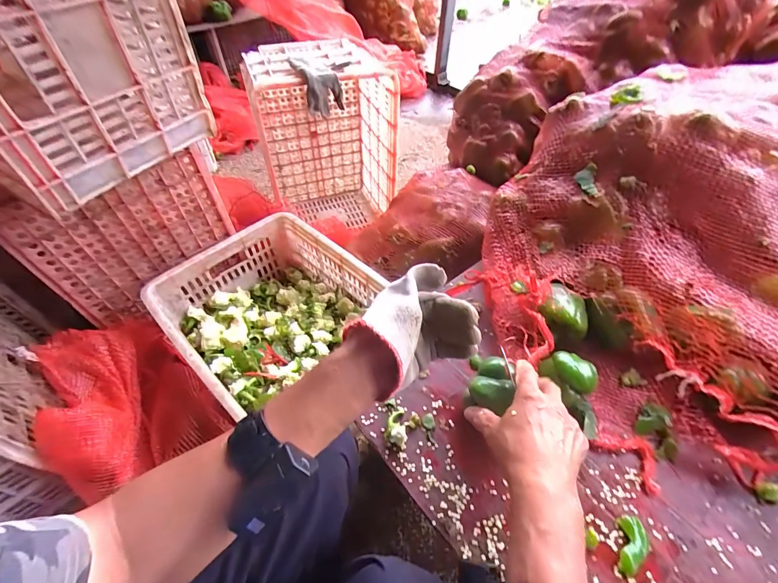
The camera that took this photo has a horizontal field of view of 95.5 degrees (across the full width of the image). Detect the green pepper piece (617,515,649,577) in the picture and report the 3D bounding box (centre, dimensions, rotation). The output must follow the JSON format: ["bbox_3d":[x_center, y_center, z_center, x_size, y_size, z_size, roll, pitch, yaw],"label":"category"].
[{"bbox_3d":[0.261,0.271,0.376,0.028,0.010,0.057,17,53,13],"label":"green pepper piece"}]

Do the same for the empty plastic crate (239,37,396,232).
[{"bbox_3d":[-0.190,-0.428,1.075,0.341,0.509,0.323,-19,54,-14],"label":"empty plastic crate"}]

